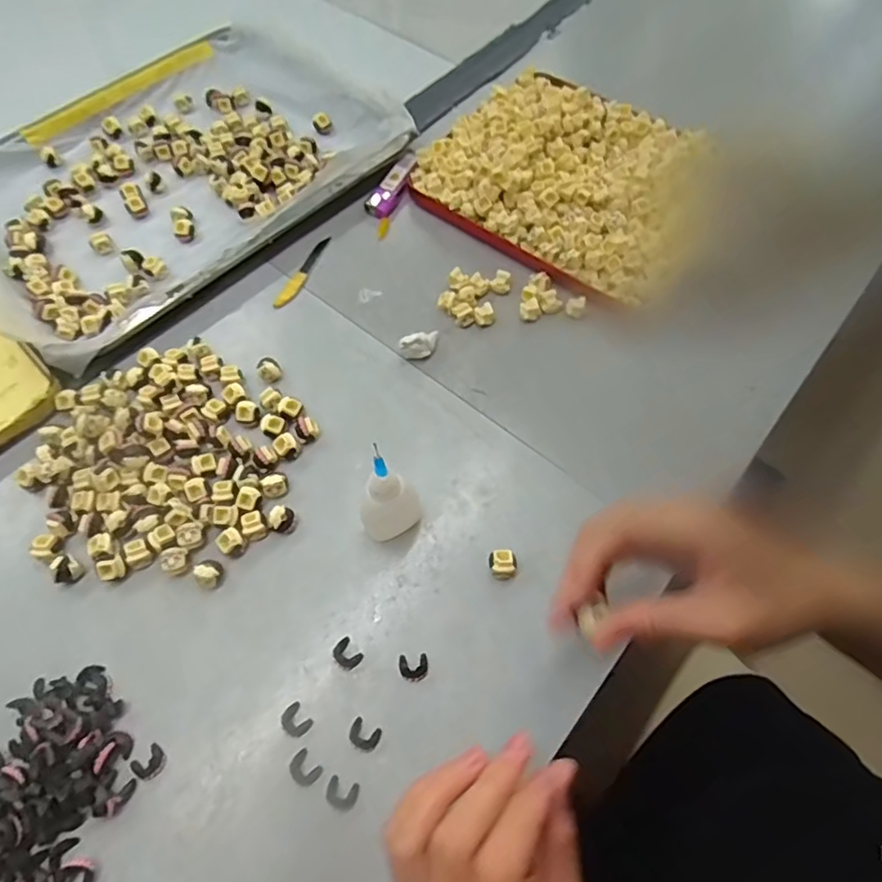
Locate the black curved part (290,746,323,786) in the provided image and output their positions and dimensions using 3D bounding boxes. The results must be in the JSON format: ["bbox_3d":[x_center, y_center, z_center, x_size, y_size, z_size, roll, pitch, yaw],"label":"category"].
[{"bbox_3d":[-0.072,0.172,0.300,0.016,0.004,0.014,37,70,17],"label":"black curved part"}]

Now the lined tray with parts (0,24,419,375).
[{"bbox_3d":[-0.228,-0.240,0.489,0.358,0.033,0.272,-41,70,-17],"label":"lined tray with parts"}]

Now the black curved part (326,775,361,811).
[{"bbox_3d":[-0.051,0.181,0.294,0.016,0.004,0.013,15,65,8],"label":"black curved part"}]

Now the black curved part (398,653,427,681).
[{"bbox_3d":[-0.016,0.127,0.322,0.016,0.004,0.013,-3,64,-1],"label":"black curved part"}]

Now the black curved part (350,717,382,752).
[{"bbox_3d":[-0.041,0.158,0.306,0.016,0.004,0.013,24,66,12],"label":"black curved part"}]

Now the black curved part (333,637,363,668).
[{"bbox_3d":[-0.054,0.121,0.325,0.013,0.004,0.016,-41,70,-18],"label":"black curved part"}]

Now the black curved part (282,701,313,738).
[{"bbox_3d":[-0.079,0.152,0.310,0.014,0.004,0.016,-41,70,-17],"label":"black curved part"}]

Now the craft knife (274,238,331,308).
[{"bbox_3d":[-0.109,-0.136,0.456,0.013,0.004,0.079,21,66,11],"label":"craft knife"}]

